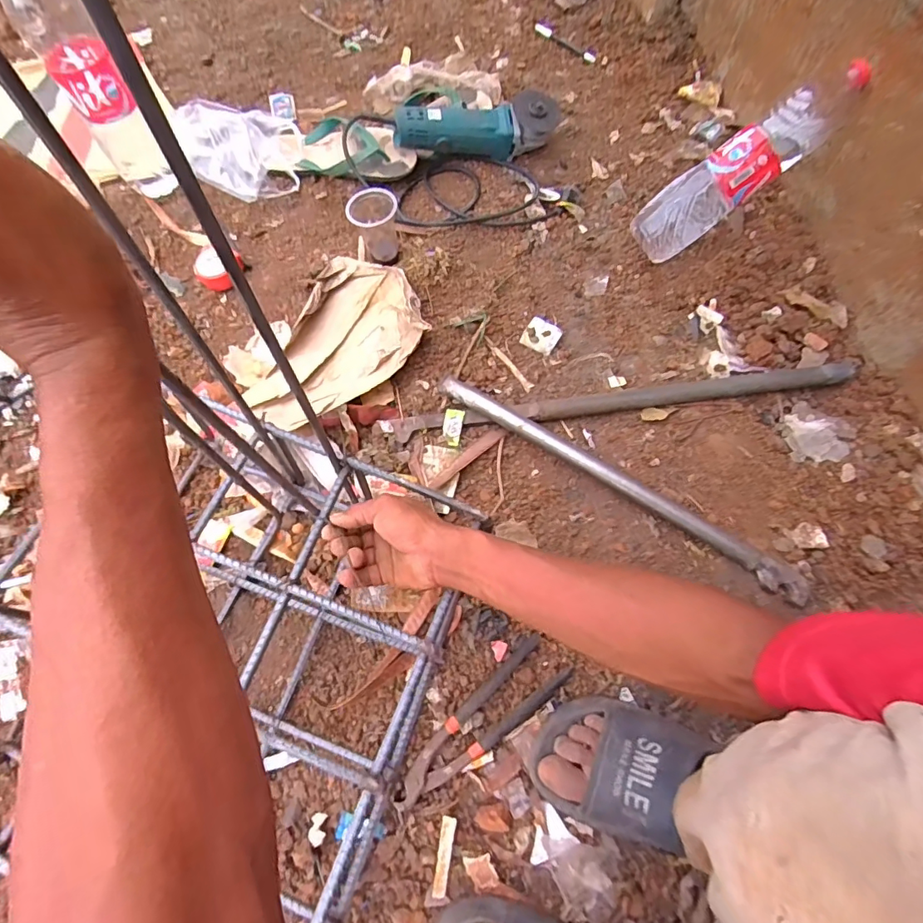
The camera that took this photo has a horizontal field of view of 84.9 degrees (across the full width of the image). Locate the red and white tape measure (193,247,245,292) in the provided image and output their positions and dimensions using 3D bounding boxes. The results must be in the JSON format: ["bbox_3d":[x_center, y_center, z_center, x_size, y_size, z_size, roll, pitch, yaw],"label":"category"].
[{"bbox_3d":[-0.358,-0.288,0.751,0.072,0.038,0.068,-36,74,-15],"label":"red and white tape measure"}]

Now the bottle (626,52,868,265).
[{"bbox_3d":[0.388,-0.408,0.697,0.311,0.089,0.085,-34,70,20],"label":"bottle"}]

